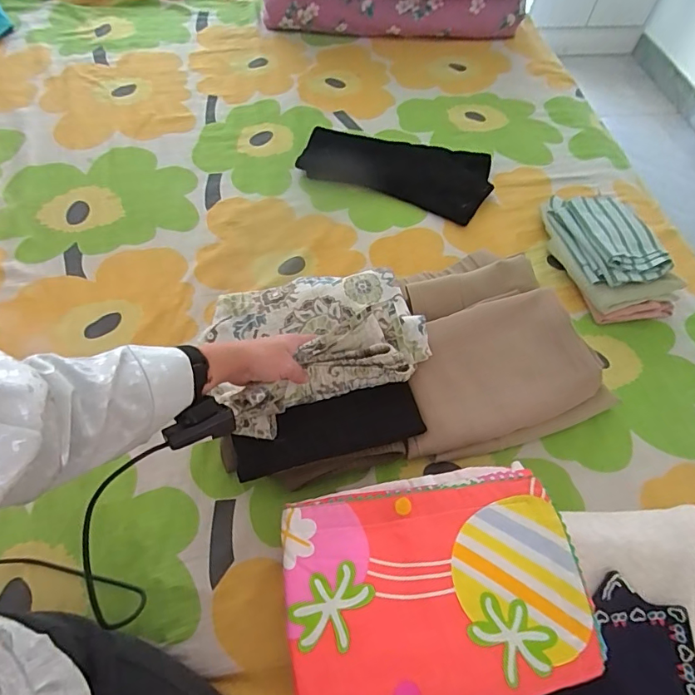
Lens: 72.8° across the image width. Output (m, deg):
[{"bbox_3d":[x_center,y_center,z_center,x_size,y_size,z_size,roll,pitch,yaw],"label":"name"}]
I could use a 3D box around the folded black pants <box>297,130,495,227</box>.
[{"bbox_3d":[0.099,-0.357,0.927,0.360,0.034,0.173,19,60,8],"label":"folded black pants"}]

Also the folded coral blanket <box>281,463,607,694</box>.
[{"bbox_3d":[0.090,0.245,0.490,0.300,0.034,0.215,-8,62,-7],"label":"folded coral blanket"}]

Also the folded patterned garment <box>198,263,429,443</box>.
[{"bbox_3d":[-0.036,-0.027,0.635,0.275,0.082,0.217,-17,63,-12],"label":"folded patterned garment"}]

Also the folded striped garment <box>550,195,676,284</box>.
[{"bbox_3d":[0.428,-0.186,0.783,0.109,0.063,0.212,-7,60,-8],"label":"folded striped garment"}]

